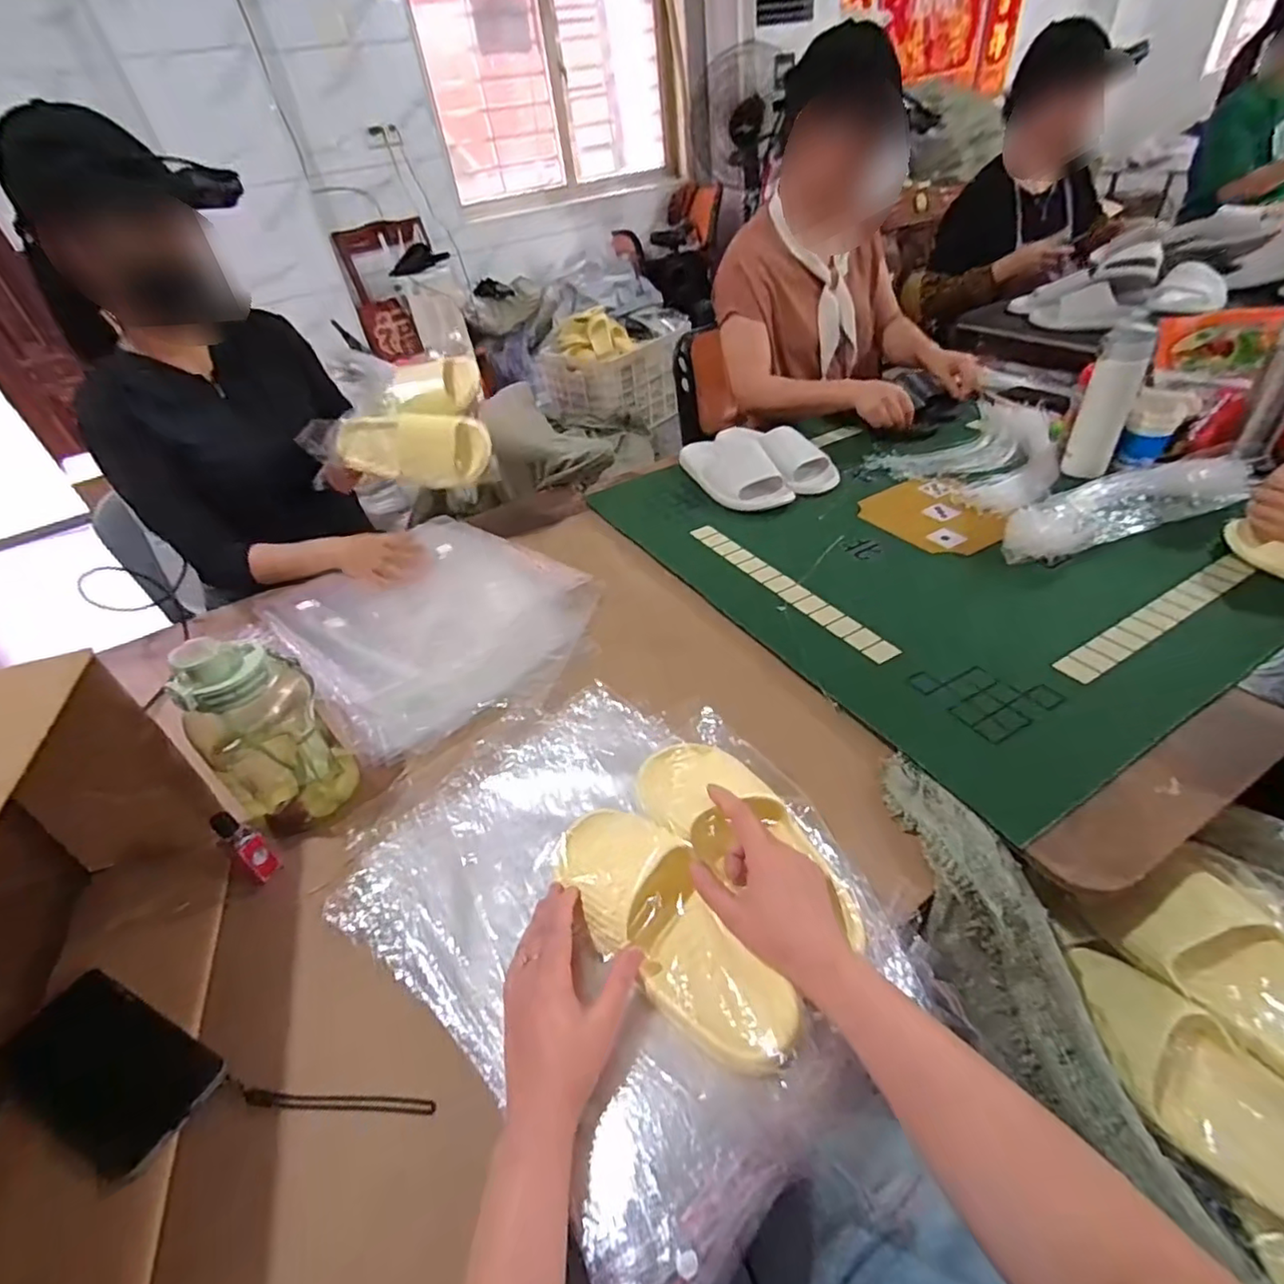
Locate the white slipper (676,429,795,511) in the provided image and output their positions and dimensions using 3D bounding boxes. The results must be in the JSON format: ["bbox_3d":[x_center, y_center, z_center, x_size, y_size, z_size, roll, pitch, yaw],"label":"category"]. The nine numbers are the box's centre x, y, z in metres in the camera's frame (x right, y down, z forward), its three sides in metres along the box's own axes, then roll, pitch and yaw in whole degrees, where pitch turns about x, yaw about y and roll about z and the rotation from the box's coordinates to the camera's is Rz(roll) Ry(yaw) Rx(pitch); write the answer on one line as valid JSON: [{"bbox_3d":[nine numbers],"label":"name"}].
[{"bbox_3d":[0.165,-0.314,1.099,0.121,0.066,0.255,-19,40,-13],"label":"white slipper"}]

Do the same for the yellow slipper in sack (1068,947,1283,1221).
[{"bbox_3d":[0.441,0.347,0.481,0.062,0.089,0.231,23,12,-35],"label":"yellow slipper in sack"}]

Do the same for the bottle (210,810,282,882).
[{"bbox_3d":[-0.366,0.191,0.570,0.029,0.088,0.024,25,49,33],"label":"bottle"}]

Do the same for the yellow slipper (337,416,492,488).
[{"bbox_3d":[-0.364,-0.305,0.967,0.251,0.103,0.059,-5,41,4],"label":"yellow slipper"}]

